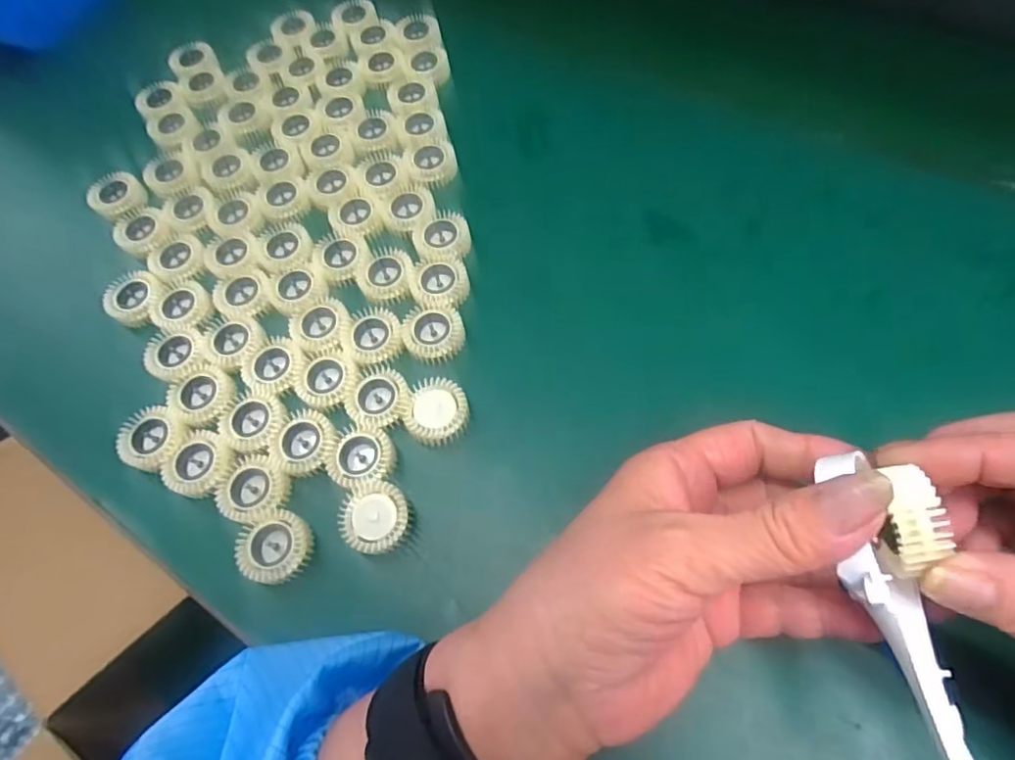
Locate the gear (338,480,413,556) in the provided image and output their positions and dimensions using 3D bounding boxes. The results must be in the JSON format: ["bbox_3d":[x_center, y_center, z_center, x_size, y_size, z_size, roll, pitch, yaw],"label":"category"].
[{"bbox_3d":[-0.061,0.062,0.268,0.031,0.010,0.030,-2,63,3],"label":"gear"}]

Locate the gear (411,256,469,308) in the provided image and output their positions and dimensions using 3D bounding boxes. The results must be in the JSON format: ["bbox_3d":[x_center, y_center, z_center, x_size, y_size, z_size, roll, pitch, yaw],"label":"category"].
[{"bbox_3d":[-0.038,-0.055,0.321,0.031,0.004,0.033,-5,63,1],"label":"gear"}]

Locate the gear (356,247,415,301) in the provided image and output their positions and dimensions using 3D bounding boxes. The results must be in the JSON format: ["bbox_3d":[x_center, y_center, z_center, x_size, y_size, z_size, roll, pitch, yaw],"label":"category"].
[{"bbox_3d":[-0.068,-0.061,0.329,0.030,0.004,0.038,-35,66,-13],"label":"gear"}]

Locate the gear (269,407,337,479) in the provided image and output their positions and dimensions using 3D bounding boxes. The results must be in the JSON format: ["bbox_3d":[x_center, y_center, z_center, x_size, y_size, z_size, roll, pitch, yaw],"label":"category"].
[{"bbox_3d":[-0.101,0.031,0.291,0.033,0.007,0.032,-2,63,3],"label":"gear"}]

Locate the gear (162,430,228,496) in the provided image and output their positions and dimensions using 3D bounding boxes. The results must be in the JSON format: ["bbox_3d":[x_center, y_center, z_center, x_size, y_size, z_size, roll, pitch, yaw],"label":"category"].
[{"bbox_3d":[-0.159,0.042,0.296,0.033,0.010,0.031,1,63,4],"label":"gear"}]

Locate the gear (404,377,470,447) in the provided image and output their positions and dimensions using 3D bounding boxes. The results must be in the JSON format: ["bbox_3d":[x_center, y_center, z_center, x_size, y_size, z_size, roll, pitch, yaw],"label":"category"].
[{"bbox_3d":[-0.035,0.014,0.286,0.030,0.009,0.034,-1,63,4],"label":"gear"}]

